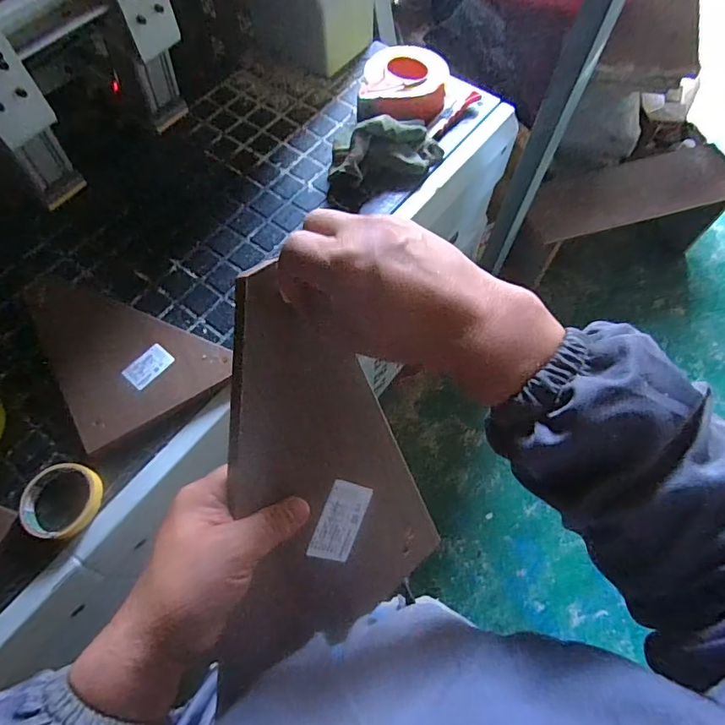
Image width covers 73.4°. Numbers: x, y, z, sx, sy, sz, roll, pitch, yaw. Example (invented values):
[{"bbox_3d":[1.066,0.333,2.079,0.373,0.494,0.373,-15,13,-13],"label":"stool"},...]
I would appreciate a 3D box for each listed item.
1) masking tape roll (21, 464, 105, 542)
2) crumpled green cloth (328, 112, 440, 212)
[{"bbox_3d":[-0.368,0.170,0.597,0.089,0.025,0.088,0,65,0],"label":"masking tape roll"},{"bbox_3d":[0.040,-0.339,0.800,0.200,0.082,0.147,-7,65,-4],"label":"crumpled green cloth"}]

